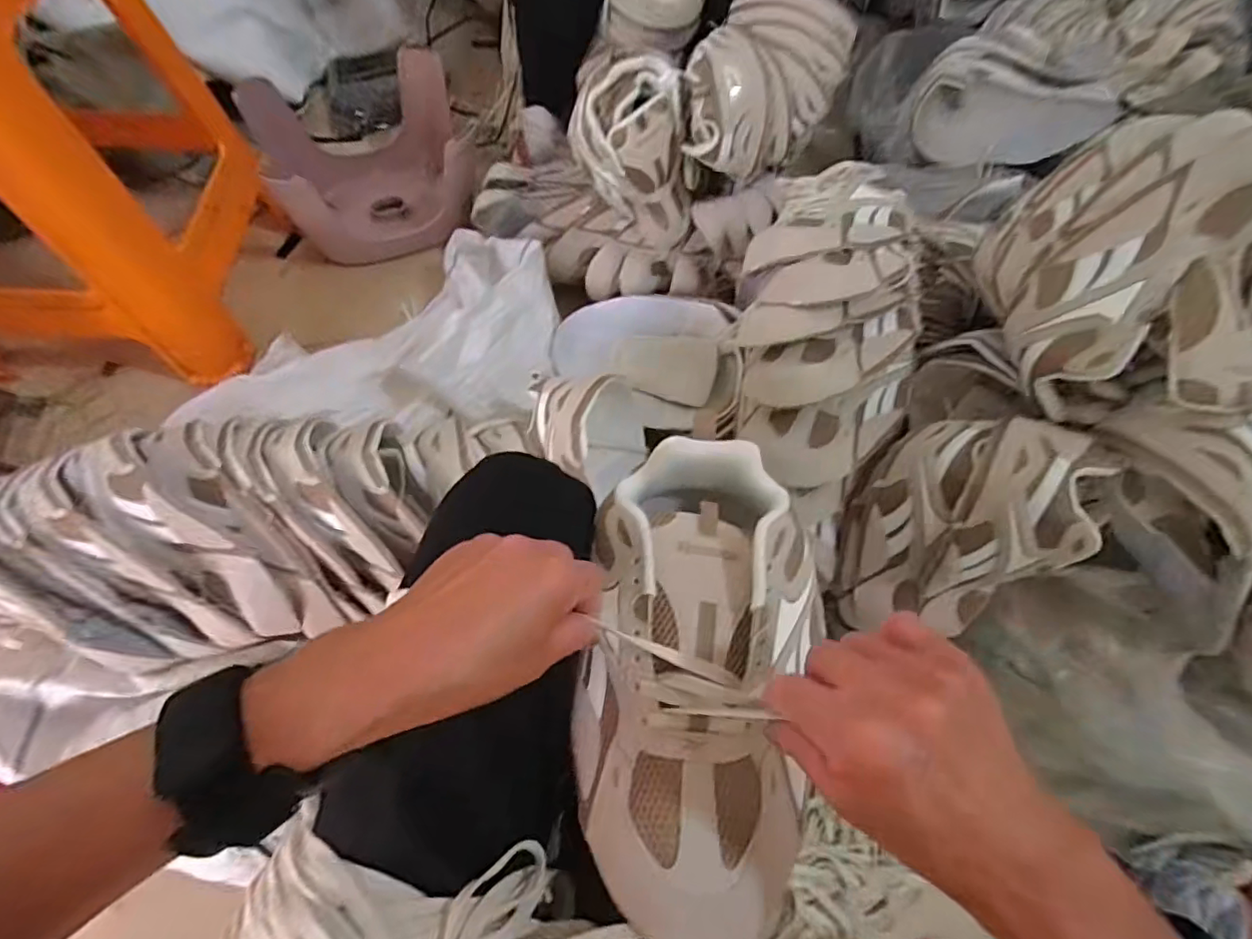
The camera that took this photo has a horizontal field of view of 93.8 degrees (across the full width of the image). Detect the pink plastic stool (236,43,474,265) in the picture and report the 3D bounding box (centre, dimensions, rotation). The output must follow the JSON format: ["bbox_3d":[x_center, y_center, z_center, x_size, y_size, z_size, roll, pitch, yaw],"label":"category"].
[{"bbox_3d":[-0.398,-0.468,0.913,0.293,0.169,0.240,-17,67,-11],"label":"pink plastic stool"}]

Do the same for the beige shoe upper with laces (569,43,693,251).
[{"bbox_3d":[0.010,-0.395,0.751,0.150,0.202,0.095,0,65,-3],"label":"beige shoe upper with laces"}]

